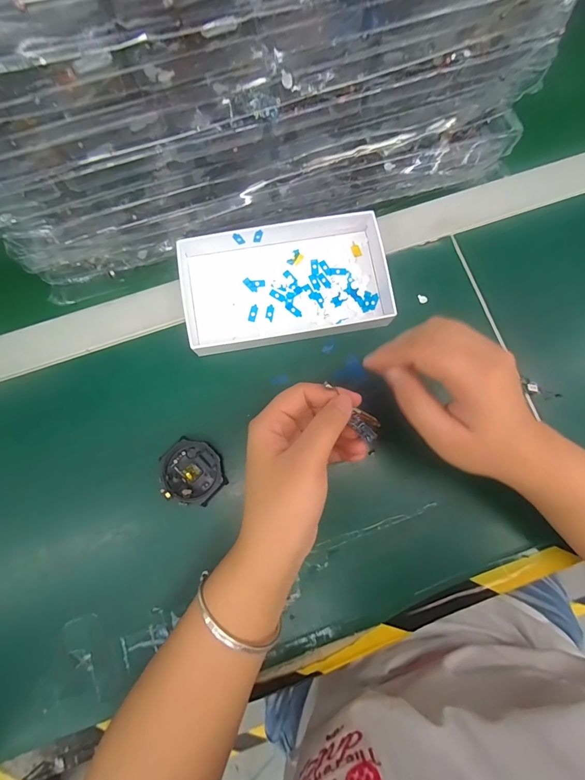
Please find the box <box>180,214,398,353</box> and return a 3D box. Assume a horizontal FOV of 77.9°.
[{"bbox_3d":[-0.003,-0.100,0.321,0.180,0.026,0.108,-10,79,-2],"label":"box"}]

